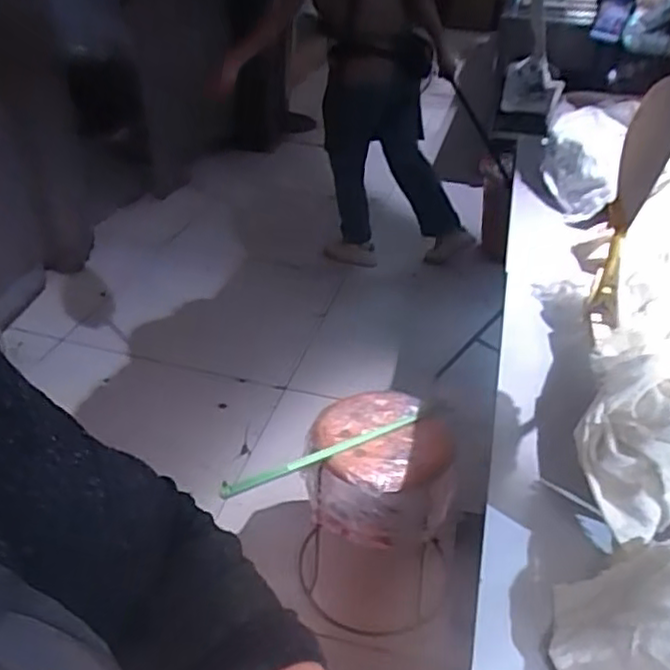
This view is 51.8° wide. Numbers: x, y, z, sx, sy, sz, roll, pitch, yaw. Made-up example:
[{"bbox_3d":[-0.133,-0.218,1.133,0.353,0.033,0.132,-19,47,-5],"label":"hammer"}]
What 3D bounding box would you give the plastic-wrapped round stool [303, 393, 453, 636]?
[{"bbox_3d":[0.092,0.393,1.579,0.299,0.455,0.303,5,33,5],"label":"plastic-wrapped round stool"}]

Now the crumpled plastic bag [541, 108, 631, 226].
[{"bbox_3d":[0.459,-0.319,1.300,0.114,0.187,0.135,6,33,6],"label":"crumpled plastic bag"}]

